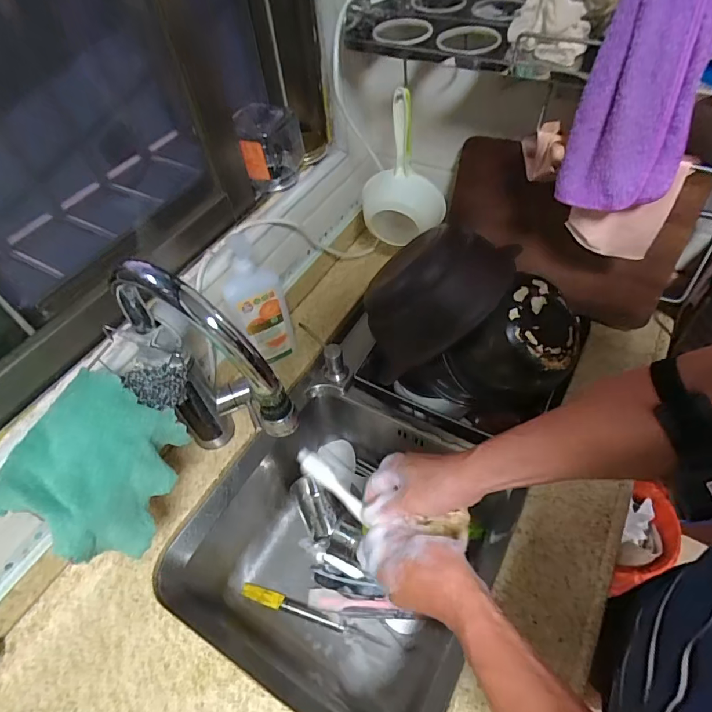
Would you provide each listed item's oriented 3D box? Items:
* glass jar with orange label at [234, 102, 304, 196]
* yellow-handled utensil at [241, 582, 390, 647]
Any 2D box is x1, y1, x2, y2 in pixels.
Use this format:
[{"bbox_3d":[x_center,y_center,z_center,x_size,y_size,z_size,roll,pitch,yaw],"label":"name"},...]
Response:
[{"bbox_3d":[-0.128,-0.322,0.710,0.096,0.109,0.091,-2,53,3],"label":"glass jar with orange label"},{"bbox_3d":[-0.069,0.407,0.708,0.236,0.015,0.024,14,55,14],"label":"yellow-handled utensil"}]

